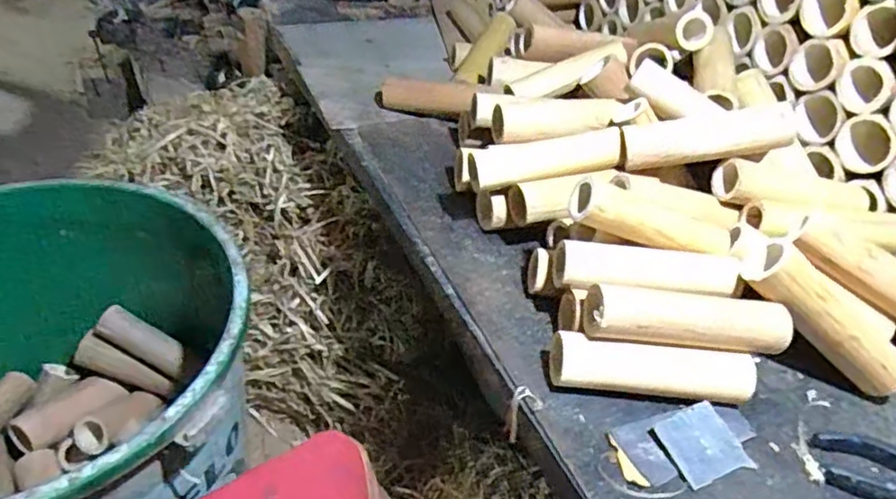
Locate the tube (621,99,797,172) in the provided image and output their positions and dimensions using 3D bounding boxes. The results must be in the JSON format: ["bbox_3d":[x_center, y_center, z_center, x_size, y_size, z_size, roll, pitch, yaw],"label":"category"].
[{"bbox_3d":[0.293,-0.129,0.708,0.180,0.047,0.047,-8,43,7],"label":"tube"}]

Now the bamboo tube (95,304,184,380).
[{"bbox_3d":[-0.441,0.134,0.905,0.132,0.044,0.037,40,41,-18],"label":"bamboo tube"}]

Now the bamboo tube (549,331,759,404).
[{"bbox_3d":[0.187,0.112,0.565,0.184,0.041,0.039,7,43,0],"label":"bamboo tube"}]

